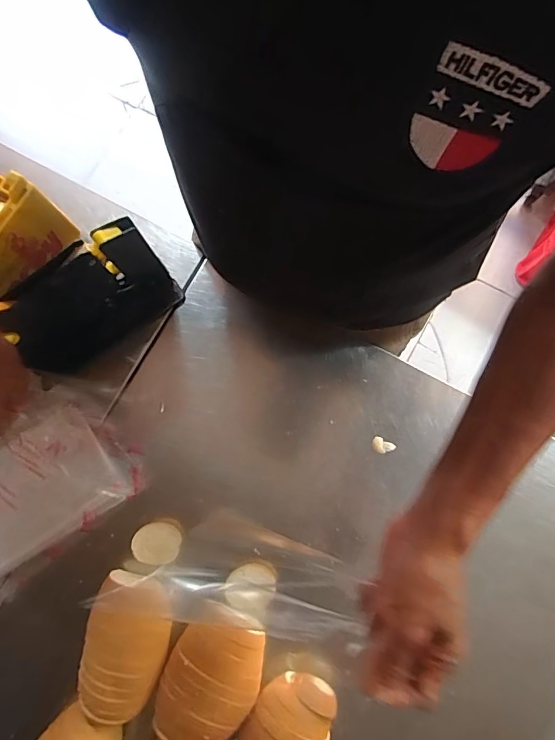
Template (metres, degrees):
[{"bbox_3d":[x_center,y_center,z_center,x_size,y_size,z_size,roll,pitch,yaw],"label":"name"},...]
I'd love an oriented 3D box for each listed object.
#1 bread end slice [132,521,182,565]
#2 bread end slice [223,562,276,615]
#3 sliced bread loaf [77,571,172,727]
[{"bbox_3d":[-0.142,0.204,0.502,0.051,0.018,0.045,13,78,4],"label":"bread end slice"},{"bbox_3d":[-0.031,0.251,0.493,0.055,0.006,0.053,12,60,8],"label":"bread end slice"},{"bbox_3d":[-0.164,0.294,0.463,0.088,0.055,0.133,7,78,3],"label":"sliced bread loaf"}]

